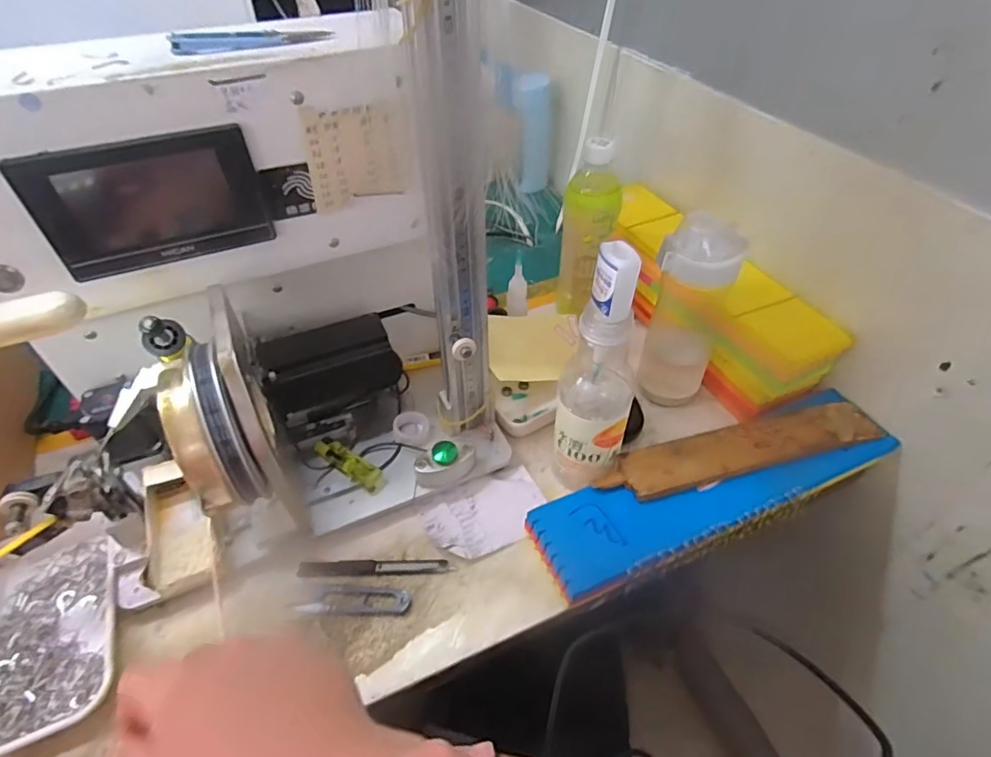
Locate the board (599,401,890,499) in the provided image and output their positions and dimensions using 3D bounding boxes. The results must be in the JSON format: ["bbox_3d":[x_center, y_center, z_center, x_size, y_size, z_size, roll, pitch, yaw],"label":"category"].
[{"bbox_3d":[0.216,0.059,0.473,0.255,0.015,0.053,-11,47,-10],"label":"board"}]

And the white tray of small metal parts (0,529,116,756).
[{"bbox_3d":[-0.340,0.186,0.403,0.103,0.020,0.164,-15,47,-13],"label":"white tray of small metal parts"}]

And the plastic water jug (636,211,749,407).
[{"bbox_3d":[0.182,-0.062,0.514,0.066,0.187,0.061,18,49,17],"label":"plastic water jug"}]

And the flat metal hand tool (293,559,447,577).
[{"bbox_3d":[-0.100,0.155,0.445,0.118,0.011,0.012,-3,46,-2],"label":"flat metal hand tool"}]

